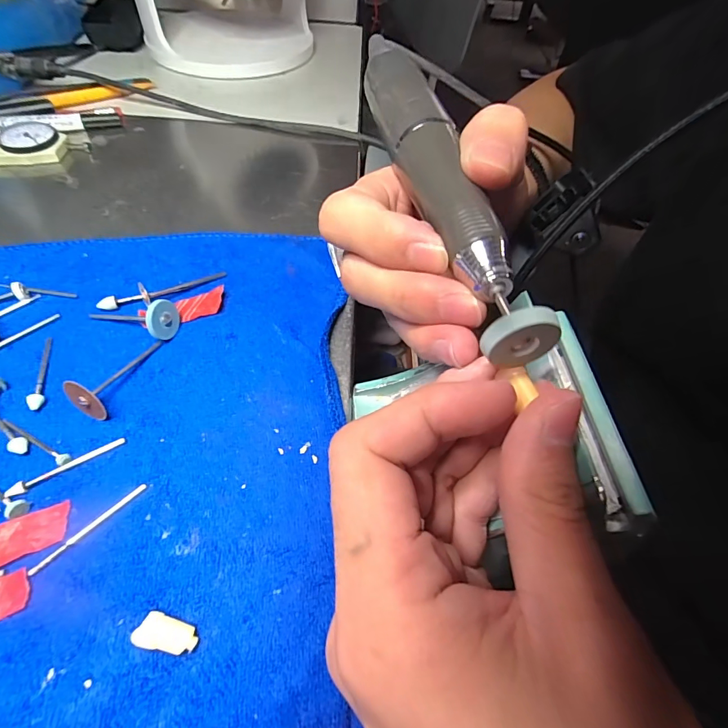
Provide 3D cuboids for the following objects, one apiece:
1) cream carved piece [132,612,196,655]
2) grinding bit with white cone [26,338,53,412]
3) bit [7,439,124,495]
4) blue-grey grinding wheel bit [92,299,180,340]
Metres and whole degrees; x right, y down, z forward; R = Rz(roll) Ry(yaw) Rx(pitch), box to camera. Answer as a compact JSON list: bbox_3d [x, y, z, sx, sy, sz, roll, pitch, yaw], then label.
[{"bbox_3d":[-0.064,0.087,0.134,0.019,0.005,0.009,11,54,3],"label":"cream carved piece"},{"bbox_3d":[-0.149,0.003,0.191,0.006,0.005,0.043,-11,55,-12],"label":"grinding bit with white cone"},{"bbox_3d":[-0.119,0.040,0.165,0.043,0.004,0.005,-28,61,-23],"label":"bit"},{"bbox_3d":[-0.117,-0.022,0.207,0.049,0.016,0.018,3,52,18],"label":"blue-grey grinding wheel bit"}]

